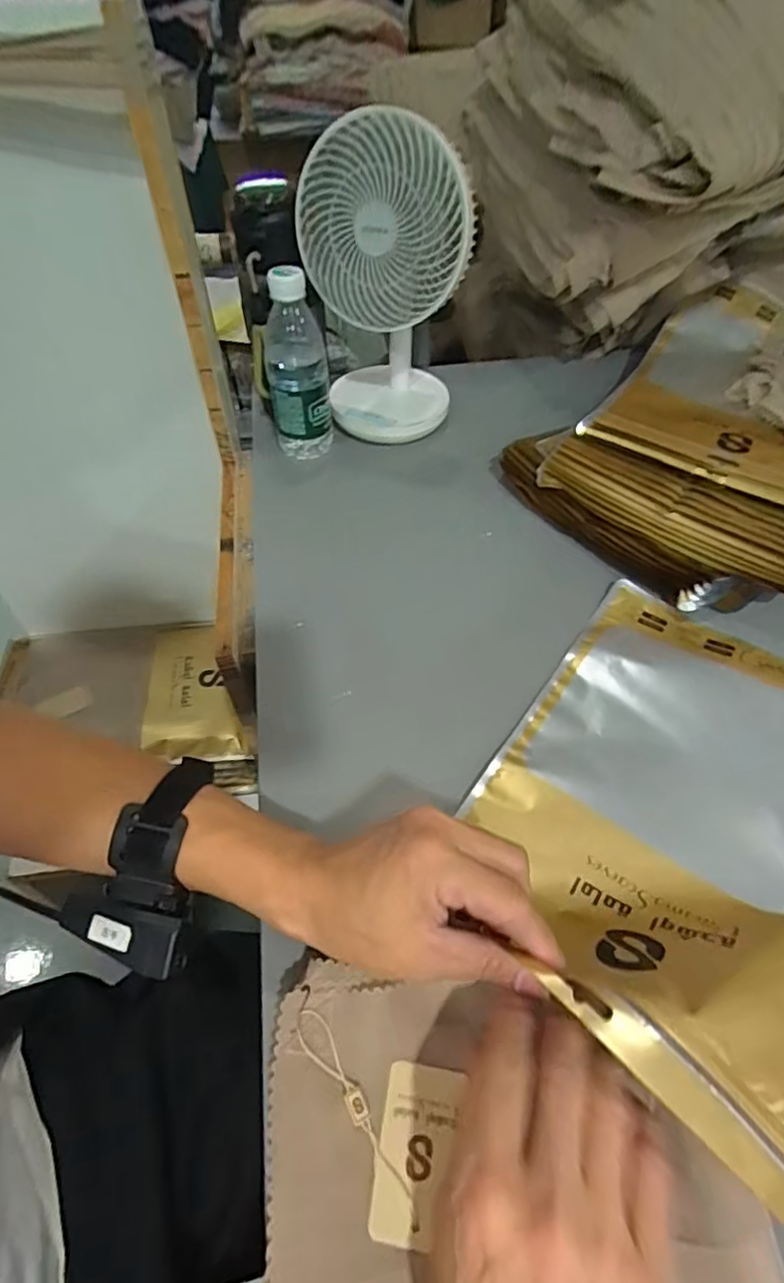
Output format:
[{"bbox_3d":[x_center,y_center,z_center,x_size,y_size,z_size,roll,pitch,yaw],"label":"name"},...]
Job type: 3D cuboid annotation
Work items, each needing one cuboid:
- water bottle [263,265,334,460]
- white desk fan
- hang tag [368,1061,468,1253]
[{"bbox_3d":[-0.096,-0.267,0.604,0.061,0.178,0.057,-4,51,-2],"label":"water bottle"},{"bbox_3d":[-0.006,-0.340,0.599,0.147,0.267,0.107,2,51,2],"label":"white desk fan"},{"bbox_3d":[0.012,0.234,0.277,0.035,0.004,0.065,8,51,7],"label":"hang tag"}]

